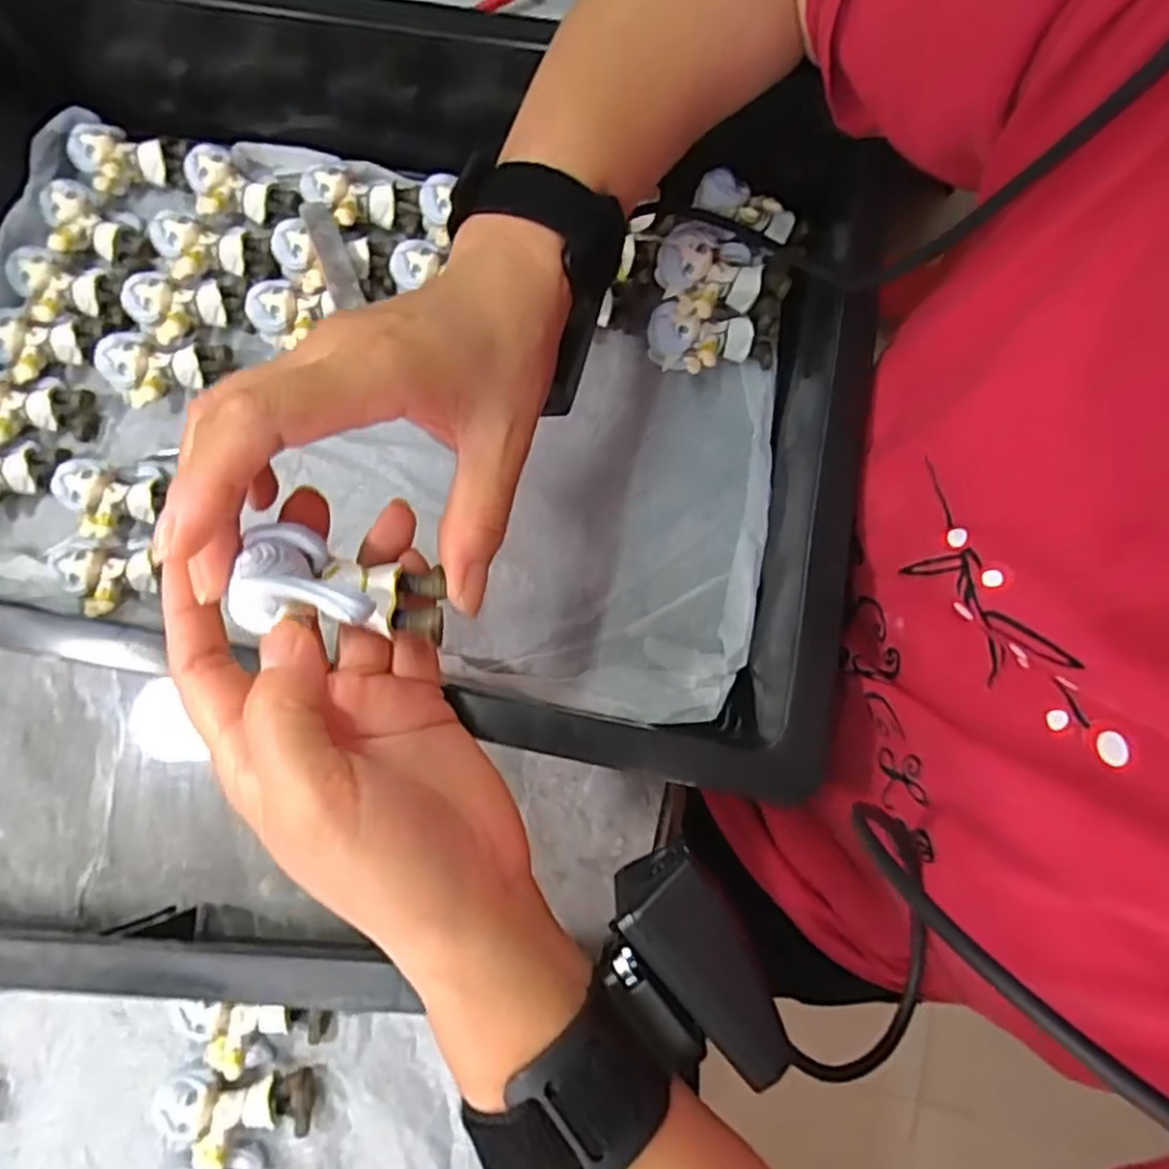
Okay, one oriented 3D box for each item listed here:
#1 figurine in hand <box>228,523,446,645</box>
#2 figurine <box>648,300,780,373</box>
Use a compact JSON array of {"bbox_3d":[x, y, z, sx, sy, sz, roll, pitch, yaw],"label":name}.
[{"bbox_3d":[-0.072,0.001,0.217,0.057,0.028,0.030,7,80,2],"label":"figurine in hand"},{"bbox_3d":[0.062,-0.118,0.369,0.060,0.029,0.029,0,79,0],"label":"figurine"}]

